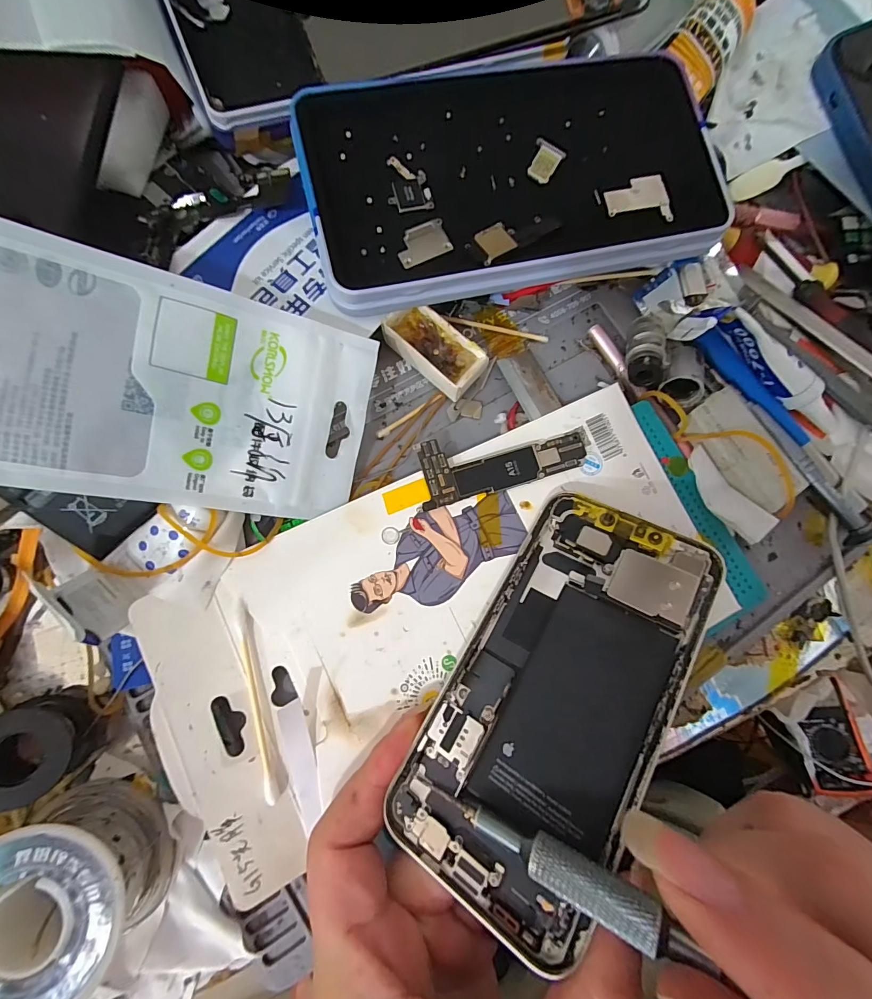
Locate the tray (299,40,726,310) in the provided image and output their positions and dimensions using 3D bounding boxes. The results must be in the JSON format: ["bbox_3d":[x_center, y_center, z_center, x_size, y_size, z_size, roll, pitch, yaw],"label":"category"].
[{"bbox_3d":[0.036,-0.153,0.186,0.186,0.020,0.114,-14,81,-8],"label":"tray"}]

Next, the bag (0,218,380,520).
[{"bbox_3d":[-0.099,-0.040,0.144,0.148,0.005,0.079,9,94,-26],"label":"bag"}]

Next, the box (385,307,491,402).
[{"bbox_3d":[-0.001,-0.071,0.190,0.047,0.017,0.022,37,78,2],"label":"box"}]

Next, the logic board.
[{"bbox_3d":[0.032,-0.019,0.185,0.083,0.004,0.029,-15,81,-8],"label":"logic board"}]

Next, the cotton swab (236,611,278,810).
[{"bbox_3d":[-0.069,0.078,0.154,0.006,0.009,0.071,-12,81,-8],"label":"cotton swab"}]

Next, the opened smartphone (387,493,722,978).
[{"bbox_3d":[0.046,0.067,0.152,0.071,0.007,0.146,25,71,24],"label":"opened smartphone"}]

